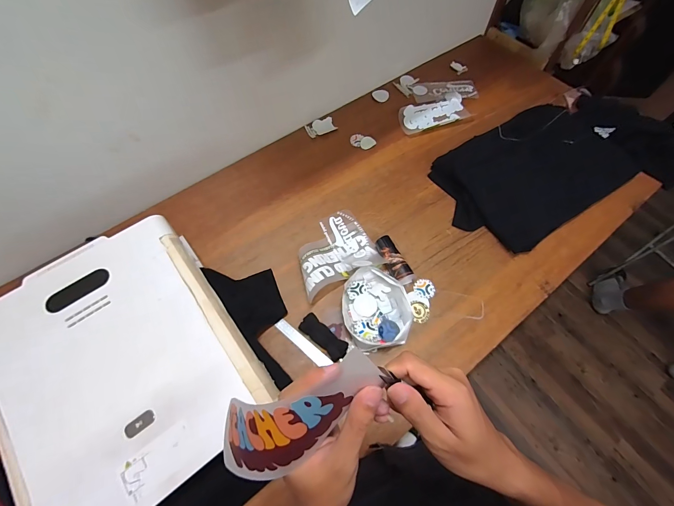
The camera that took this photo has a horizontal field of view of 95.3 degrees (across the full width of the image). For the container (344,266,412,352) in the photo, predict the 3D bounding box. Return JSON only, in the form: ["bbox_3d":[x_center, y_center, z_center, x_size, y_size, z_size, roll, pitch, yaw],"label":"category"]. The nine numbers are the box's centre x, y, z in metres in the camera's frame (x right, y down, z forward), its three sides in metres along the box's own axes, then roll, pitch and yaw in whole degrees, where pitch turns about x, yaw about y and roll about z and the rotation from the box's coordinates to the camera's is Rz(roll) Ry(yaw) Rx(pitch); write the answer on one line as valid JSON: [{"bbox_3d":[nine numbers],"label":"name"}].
[{"bbox_3d":[0.095,0.134,0.773,0.159,0.046,0.201,-14,65,-7],"label":"container"}]

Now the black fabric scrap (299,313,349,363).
[{"bbox_3d":[-0.032,0.205,0.747,0.129,0.022,0.050,40,71,18],"label":"black fabric scrap"}]

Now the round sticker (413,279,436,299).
[{"bbox_3d":[0.233,0.095,0.819,0.055,0.006,0.054,0,64,0],"label":"round sticker"}]

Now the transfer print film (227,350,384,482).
[{"bbox_3d":[-0.034,0.124,0.227,0.146,0.050,0.053,-37,67,10],"label":"transfer print film"}]

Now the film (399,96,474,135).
[{"bbox_3d":[0.352,-0.497,1.101,0.257,0.026,0.131,-18,65,-8],"label":"film"}]

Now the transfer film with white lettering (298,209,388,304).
[{"bbox_3d":[-0.015,-0.018,0.838,0.228,0.063,0.210,-27,67,-12],"label":"transfer film with white lettering"}]

